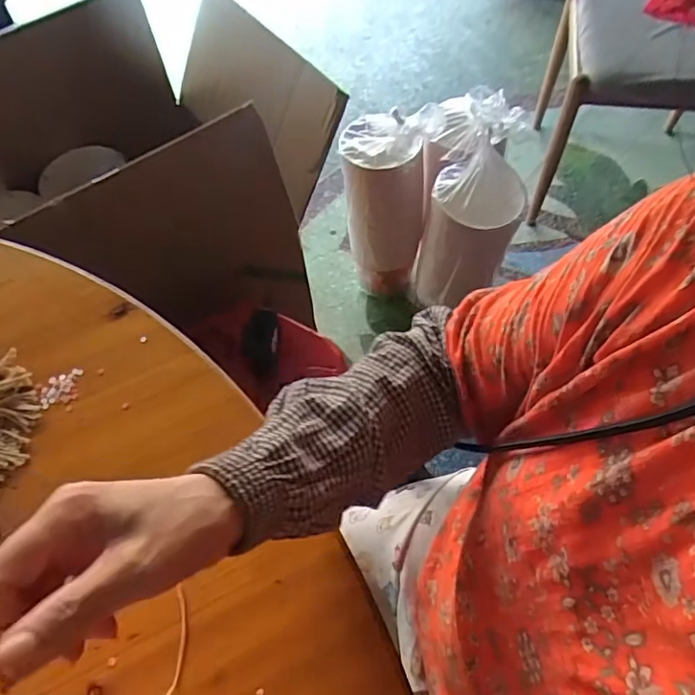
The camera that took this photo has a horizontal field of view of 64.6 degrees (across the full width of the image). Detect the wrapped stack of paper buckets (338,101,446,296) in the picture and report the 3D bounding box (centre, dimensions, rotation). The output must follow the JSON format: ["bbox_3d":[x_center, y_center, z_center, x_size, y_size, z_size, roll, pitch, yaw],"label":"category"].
[{"bbox_3d":[0.080,-0.311,1.193,0.177,0.509,0.144,2,60,3],"label":"wrapped stack of paper buckets"}]

